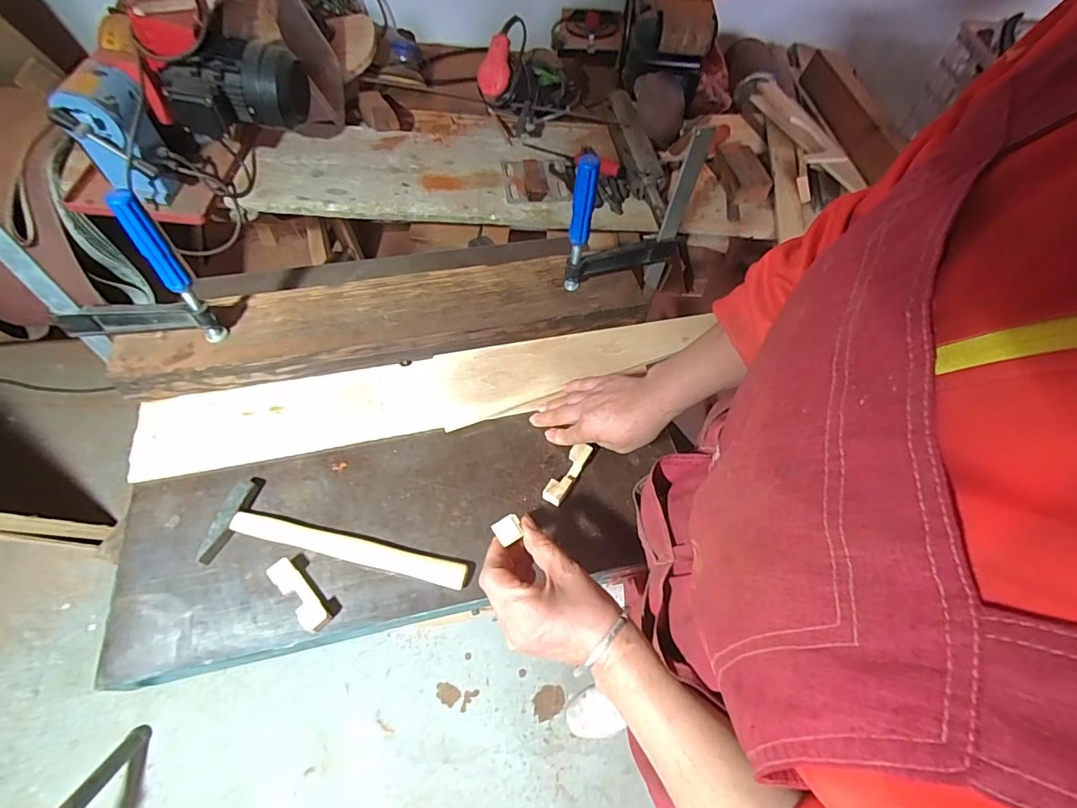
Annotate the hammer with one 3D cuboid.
[{"bbox_3d":[-0.211,0.156,0.530,0.272,0.018,0.081,14,57,5],"label":"hammer"}]

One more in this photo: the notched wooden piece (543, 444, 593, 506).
[{"bbox_3d":[0.035,0.081,0.585,0.023,0.018,0.080,30,62,14],"label":"notched wooden piece"}]

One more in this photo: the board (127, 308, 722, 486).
[{"bbox_3d":[-0.120,-0.021,0.646,0.715,0.028,0.104,-10,59,-10],"label":"board"}]

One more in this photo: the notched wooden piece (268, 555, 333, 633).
[{"bbox_3d":[-0.241,0.192,0.508,0.029,0.019,0.083,-38,67,-25],"label":"notched wooden piece"}]

